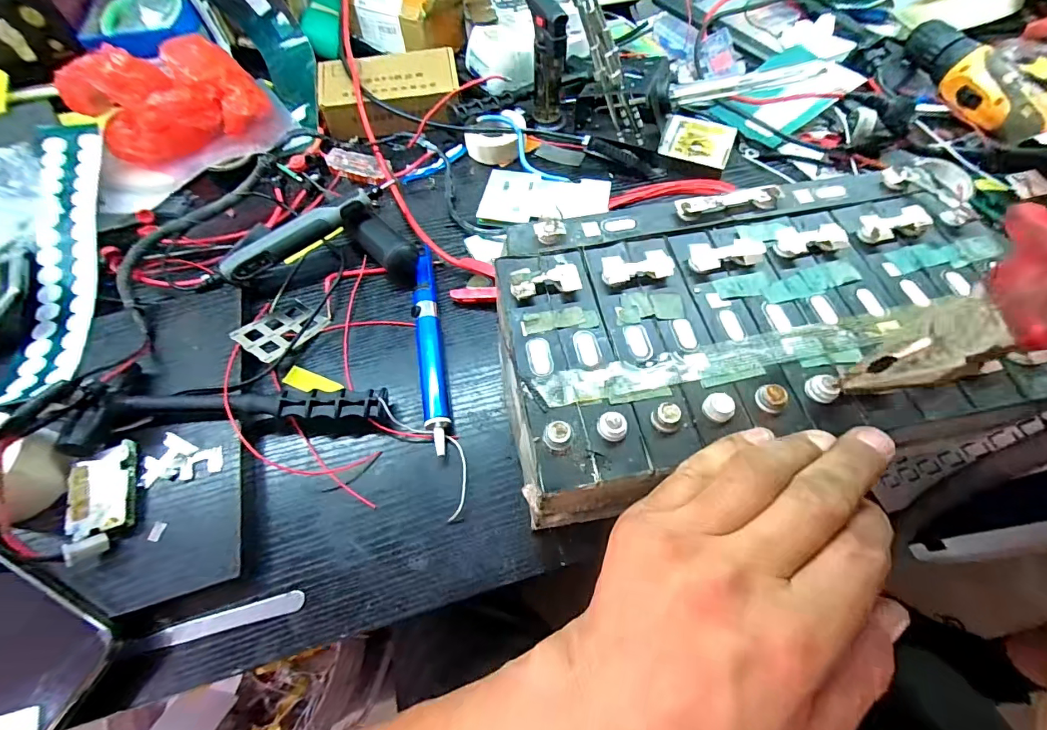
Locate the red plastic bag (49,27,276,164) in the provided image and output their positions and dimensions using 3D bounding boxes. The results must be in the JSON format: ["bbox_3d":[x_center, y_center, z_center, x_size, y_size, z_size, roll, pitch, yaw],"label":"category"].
[{"bbox_3d":[-0.356,-0.263,0.449,0.166,0.099,0.099,-21,64,-8],"label":"red plastic bag"}]

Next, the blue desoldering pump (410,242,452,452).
[{"bbox_3d":[-0.075,-0.018,0.356,0.018,0.026,0.183,-10,61,-4],"label":"blue desoldering pump"}]

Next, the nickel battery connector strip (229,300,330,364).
[{"bbox_3d":[-0.203,-0.030,0.370,0.047,0.015,0.066,29,45,13],"label":"nickel battery connector strip"}]

